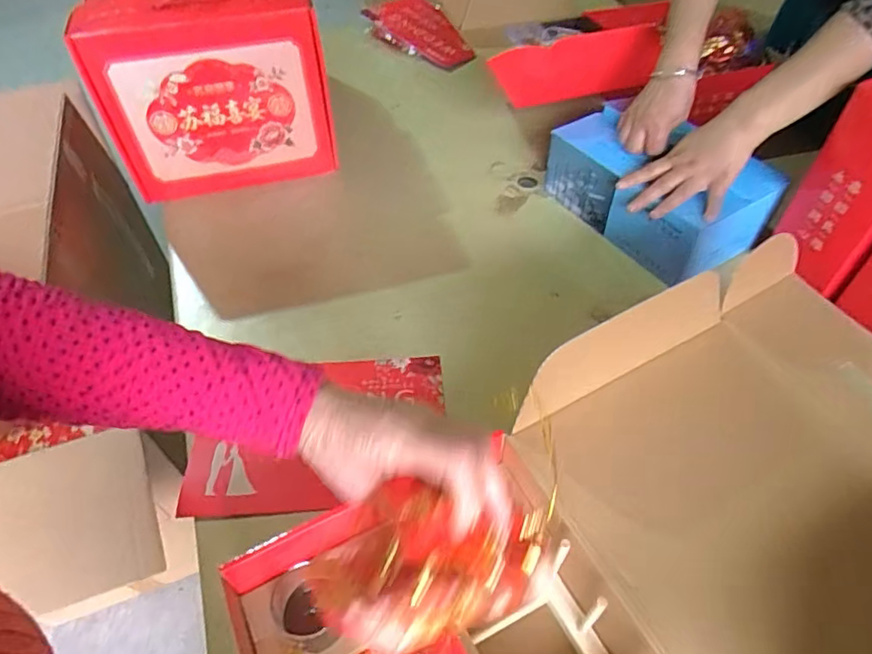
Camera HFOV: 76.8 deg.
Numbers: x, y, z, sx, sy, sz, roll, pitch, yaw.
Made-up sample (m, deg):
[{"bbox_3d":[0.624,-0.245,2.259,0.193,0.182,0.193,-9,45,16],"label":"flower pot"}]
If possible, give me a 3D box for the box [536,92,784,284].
[{"bbox_3d":[0.319,-0.214,0.836,0.170,0.128,0.310,-34,57,-24],"label":"box"}]

